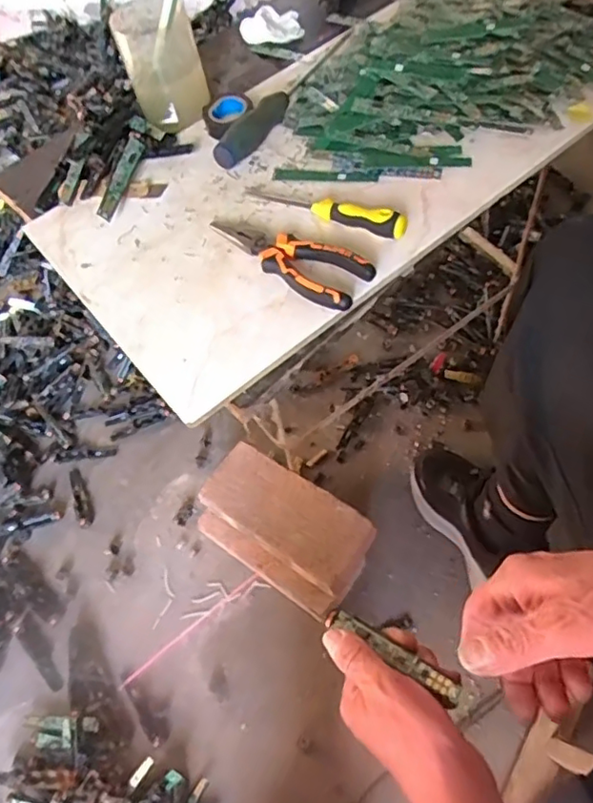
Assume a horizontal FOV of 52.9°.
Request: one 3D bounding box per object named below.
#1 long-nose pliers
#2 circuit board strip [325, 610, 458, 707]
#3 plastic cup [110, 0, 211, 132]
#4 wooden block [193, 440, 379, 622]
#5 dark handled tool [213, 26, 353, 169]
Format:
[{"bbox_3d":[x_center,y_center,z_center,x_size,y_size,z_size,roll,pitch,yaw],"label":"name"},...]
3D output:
[{"bbox_3d":[-0.011,-0.126,0.511,0.155,0.024,0.051,29,67,23],"label":"long-nose pliers"},{"bbox_3d":[0.060,0.161,0.386,0.105,0.008,0.015,18,58,46],"label":"circuit board strip"},{"bbox_3d":[-0.136,-0.348,0.607,0.075,0.100,0.081,-4,59,6],"label":"plastic cup"},{"bbox_3d":[-0.018,0.176,0.819,0.235,0.099,0.130,32,68,19],"label":"wooden block"},{"bbox_3d":[-0.007,-0.323,0.617,0.024,0.024,0.244,26,66,22],"label":"dark handled tool"}]

